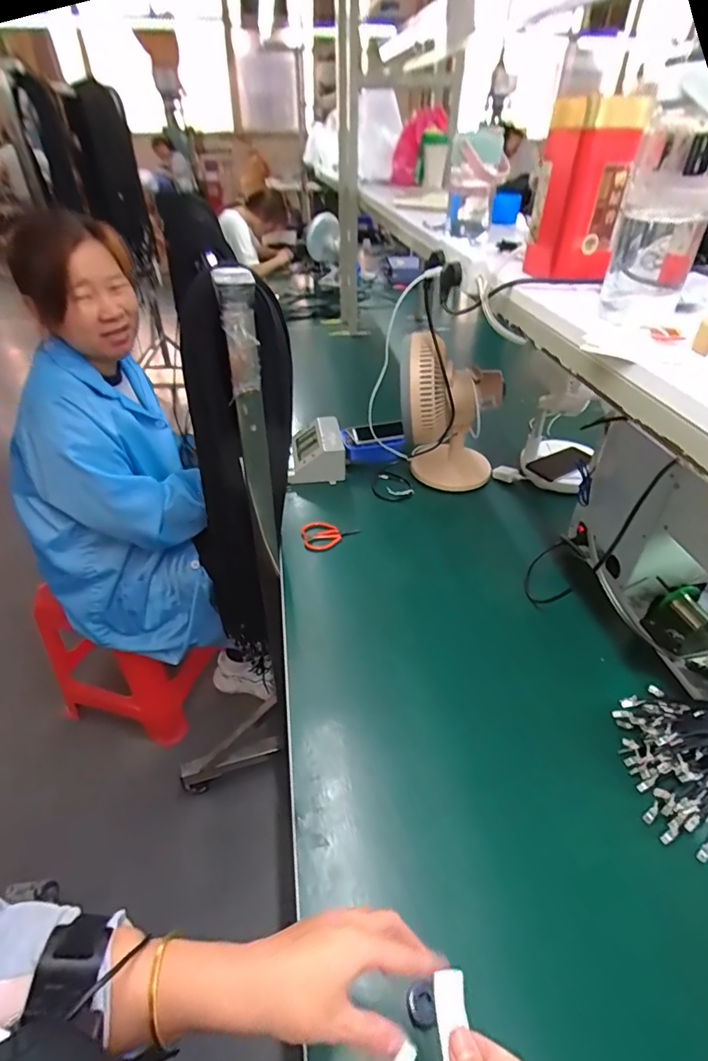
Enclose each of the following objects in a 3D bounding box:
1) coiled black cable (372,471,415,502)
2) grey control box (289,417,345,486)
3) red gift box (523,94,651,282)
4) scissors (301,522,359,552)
[{"bbox_3d":[0.089,-0.103,1.128,0.094,0.013,0.104,3,39,4],"label":"coiled black cable"},{"bbox_3d":[-0.095,-0.183,1.178,0.134,0.103,0.160,-5,39,-6],"label":"grey control box"},{"bbox_3d":[0.279,-0.412,0.609,0.085,0.178,0.080,-4,39,-5],"label":"red gift box"},{"bbox_3d":[-0.048,0.004,0.994,0.113,0.018,0.068,-13,41,-16],"label":"scissors"}]

